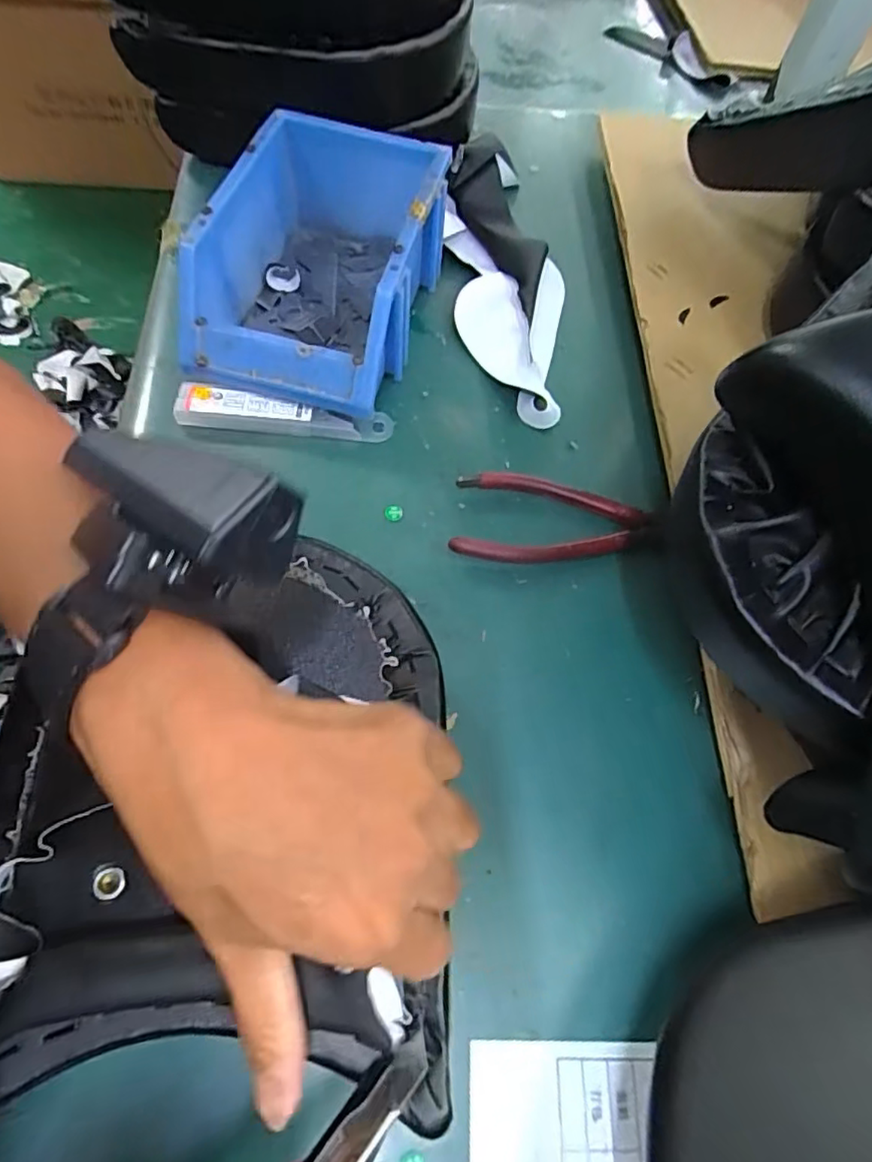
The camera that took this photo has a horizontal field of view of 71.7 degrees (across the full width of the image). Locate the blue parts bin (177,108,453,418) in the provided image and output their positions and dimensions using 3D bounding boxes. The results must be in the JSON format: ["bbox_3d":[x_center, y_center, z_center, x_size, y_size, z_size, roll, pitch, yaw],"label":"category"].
[{"bbox_3d":[-0.071,-0.197,0.381,0.123,0.075,0.184,16,64,4],"label":"blue parts bin"}]

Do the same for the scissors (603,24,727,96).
[{"bbox_3d":[0.232,-0.520,0.602,0.137,0.027,0.035,39,69,14],"label":"scissors"}]

